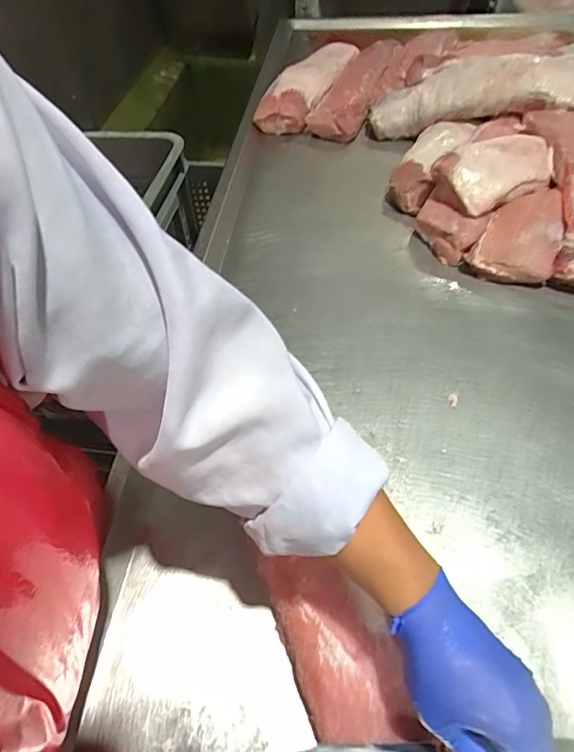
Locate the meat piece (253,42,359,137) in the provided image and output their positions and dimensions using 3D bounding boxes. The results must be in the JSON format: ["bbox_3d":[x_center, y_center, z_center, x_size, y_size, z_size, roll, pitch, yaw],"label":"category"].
[{"bbox_3d":[0.062,-0.770,1.222,0.130,0.071,0.460,18,56,16],"label":"meat piece"}]

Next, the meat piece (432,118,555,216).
[{"bbox_3d":[0.380,-0.380,0.838,0.214,0.063,0.141,-32,57,-19],"label":"meat piece"}]

